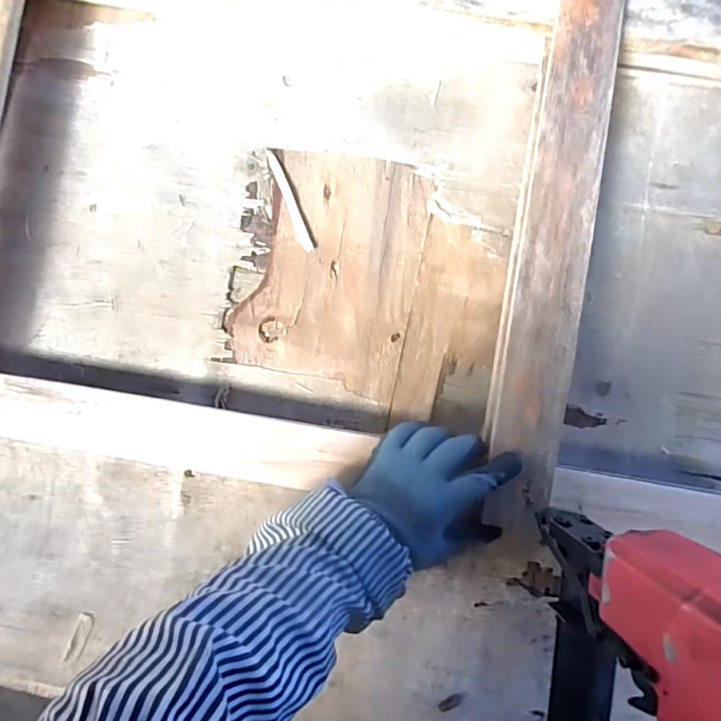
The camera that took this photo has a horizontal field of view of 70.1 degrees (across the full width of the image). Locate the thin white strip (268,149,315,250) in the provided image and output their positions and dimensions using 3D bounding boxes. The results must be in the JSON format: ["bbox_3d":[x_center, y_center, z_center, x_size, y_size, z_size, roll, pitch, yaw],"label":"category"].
[{"bbox_3d":[-0.075,-0.169,0.540,0.013,0.004,0.117,-21,83,-1],"label":"thin white strip"}]

